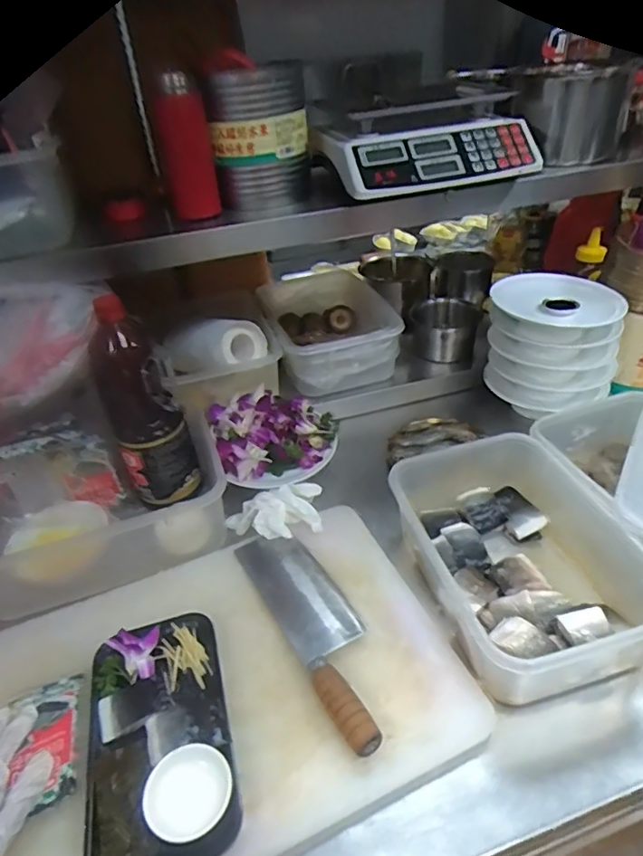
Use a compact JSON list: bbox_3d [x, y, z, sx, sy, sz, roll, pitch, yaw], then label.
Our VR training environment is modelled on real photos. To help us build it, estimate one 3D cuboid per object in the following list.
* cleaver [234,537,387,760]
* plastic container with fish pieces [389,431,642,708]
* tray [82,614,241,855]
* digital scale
[{"bbox_3d":[-0.007,0.213,0.628,0.083,0.029,0.301,-21,40,-20],"label":"cleaver"},{"bbox_3d":[0.227,0.151,0.656,0.204,0.119,0.304,-14,38,-11],"label":"plastic container with fish pieces"},{"bbox_3d":[-0.158,0.291,0.531,0.130,0.040,0.228,-13,38,-10],"label":"tray"},{"bbox_3d":[0.141,-0.426,0.816,0.287,0.088,0.263,-11,37,-8],"label":"digital scale"}]

